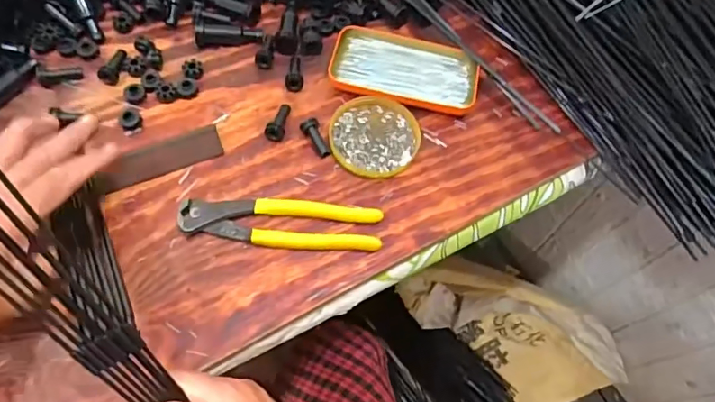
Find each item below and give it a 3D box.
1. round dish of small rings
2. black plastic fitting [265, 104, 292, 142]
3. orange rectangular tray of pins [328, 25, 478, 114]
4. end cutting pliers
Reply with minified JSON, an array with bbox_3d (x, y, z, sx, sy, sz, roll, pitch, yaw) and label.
[{"bbox_3d":[0.016,-0.061,0.478,0.081,0.021,0.079,-2,59,-5],"label":"round dish of small rings"},{"bbox_3d":[-0.073,-0.075,0.479,0.016,0.014,0.041,11,58,3],"label":"black plastic fitting"},{"bbox_3d":[0.048,-0.133,0.517,0.142,0.023,0.080,15,59,5],"label":"orange rectangular tray of pins"},{"bbox_3d":[-0.063,0.018,0.428,0.162,0.015,0.040,3,58,-2],"label":"end cutting pliers"}]

